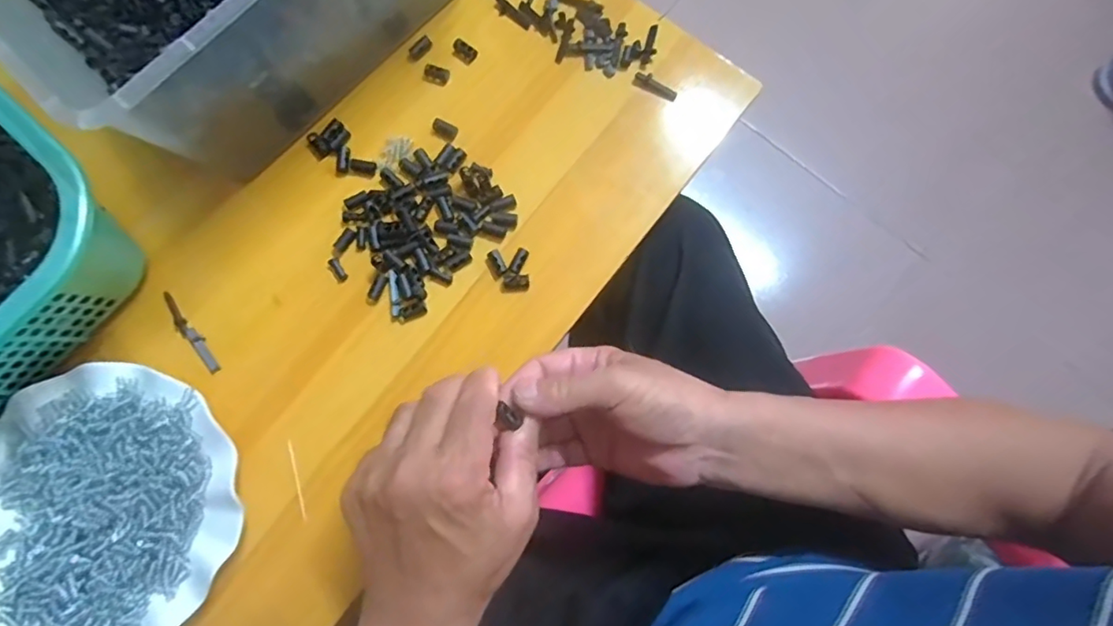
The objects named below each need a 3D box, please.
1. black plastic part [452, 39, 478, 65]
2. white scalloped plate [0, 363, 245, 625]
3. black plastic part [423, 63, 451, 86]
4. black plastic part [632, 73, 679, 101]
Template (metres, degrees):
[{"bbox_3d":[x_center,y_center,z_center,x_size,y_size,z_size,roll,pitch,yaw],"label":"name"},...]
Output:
[{"bbox_3d":[-0.073,-0.207,0.449,0.021,0.005,0.014,40,82,8],"label":"black plastic part"},{"bbox_3d":[-0.299,0.128,0.373,0.176,0.024,0.177,0,79,1],"label":"white scalloped plate"},{"bbox_3d":[-0.094,-0.186,0.443,0.020,0.004,0.015,14,79,4],"label":"black plastic part"},{"bbox_3d":[0.076,-0.173,0.434,0.036,0.008,0.011,25,80,6],"label":"black plastic part"}]

